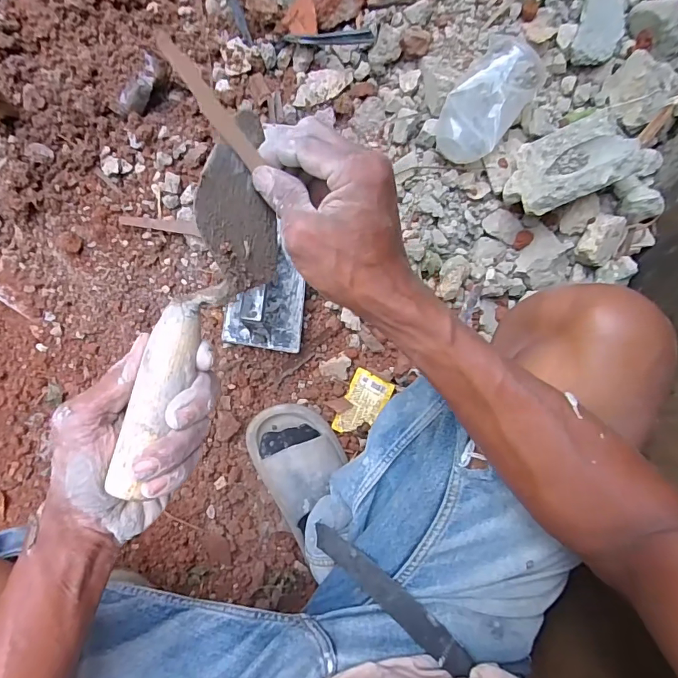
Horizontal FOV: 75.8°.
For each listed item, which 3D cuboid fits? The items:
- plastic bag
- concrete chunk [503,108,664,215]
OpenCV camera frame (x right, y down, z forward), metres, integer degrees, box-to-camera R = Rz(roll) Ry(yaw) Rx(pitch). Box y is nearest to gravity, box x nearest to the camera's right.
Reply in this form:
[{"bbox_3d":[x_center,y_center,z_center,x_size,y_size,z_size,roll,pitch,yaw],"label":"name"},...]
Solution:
[{"bbox_3d":[0.199,-0.319,0.598,0.090,0.071,0.160,37,85,1],"label":"plastic bag"},{"bbox_3d":[0.301,-0.229,0.560,0.166,0.055,0.106,-19,85,-5],"label":"concrete chunk"}]

